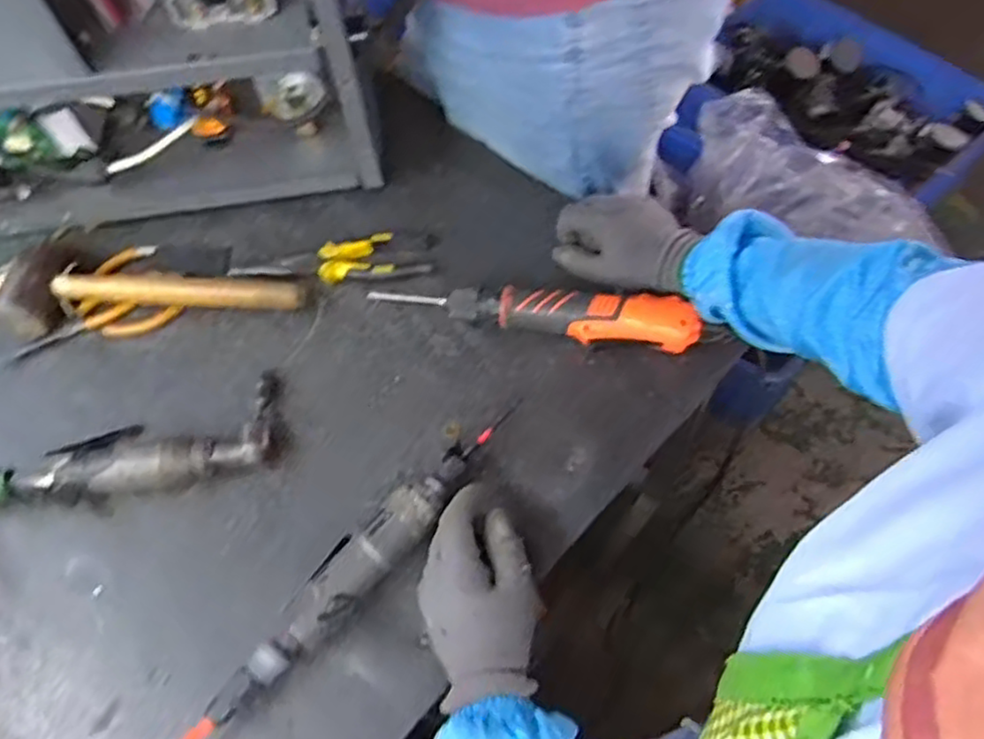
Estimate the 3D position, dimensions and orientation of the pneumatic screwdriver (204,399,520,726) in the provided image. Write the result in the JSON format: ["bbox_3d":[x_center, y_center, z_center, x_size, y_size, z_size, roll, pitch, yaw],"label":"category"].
[{"bbox_3d":[-0.093,0.144,0.554,0.048,0.044,0.312,36,68,22],"label":"pneumatic screwdriver"}]

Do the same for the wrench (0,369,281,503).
[{"bbox_3d":[-0.334,0.081,0.614,0.300,0.037,0.091,-18,60,-7],"label":"wrench"}]

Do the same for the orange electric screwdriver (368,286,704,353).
[{"bbox_3d":[0.046,-0.055,0.659,0.289,0.043,0.049,7,60,8],"label":"orange electric screwdriver"}]

